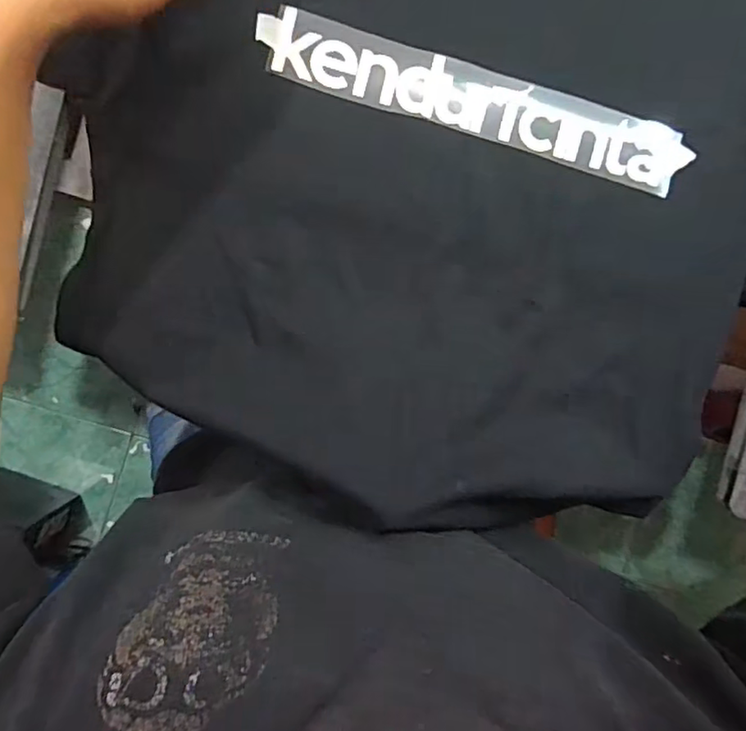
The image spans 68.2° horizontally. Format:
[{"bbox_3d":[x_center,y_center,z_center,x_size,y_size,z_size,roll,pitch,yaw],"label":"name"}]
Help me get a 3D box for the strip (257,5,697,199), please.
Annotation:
[{"bbox_3d":[0.076,-0.189,0.393,0.309,0.006,0.049,15,91,-6],"label":"strip"}]

